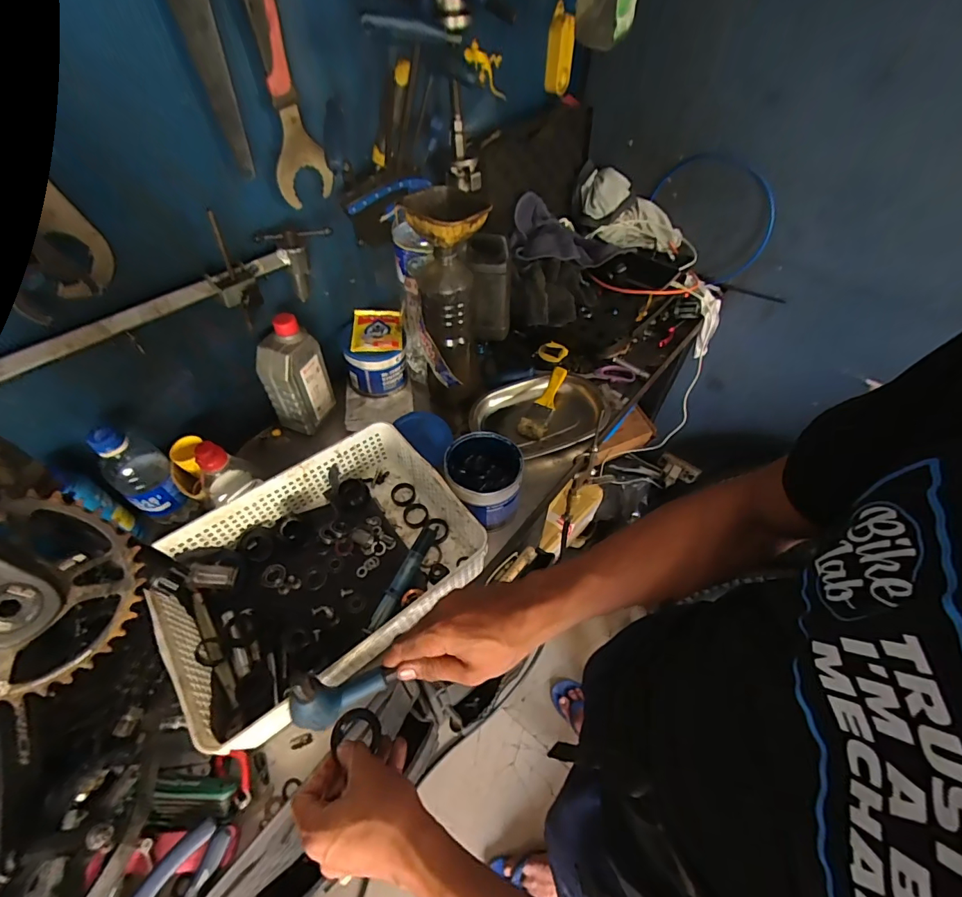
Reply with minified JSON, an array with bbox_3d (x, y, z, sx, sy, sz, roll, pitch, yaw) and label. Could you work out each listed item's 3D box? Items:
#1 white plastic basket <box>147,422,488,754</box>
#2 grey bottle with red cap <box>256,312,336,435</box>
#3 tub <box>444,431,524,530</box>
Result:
[{"bbox_3d":[-0.183,0.138,0.528,0.327,0.090,0.261,-31,59,-23],"label":"white plastic basket"},{"bbox_3d":[-0.272,-0.108,0.652,0.057,0.166,0.081,17,53,12],"label":"grey bottle with red cap"},{"bbox_3d":[0.002,0.044,0.604,0.097,0.082,0.102,1,52,-1],"label":"tub"}]

